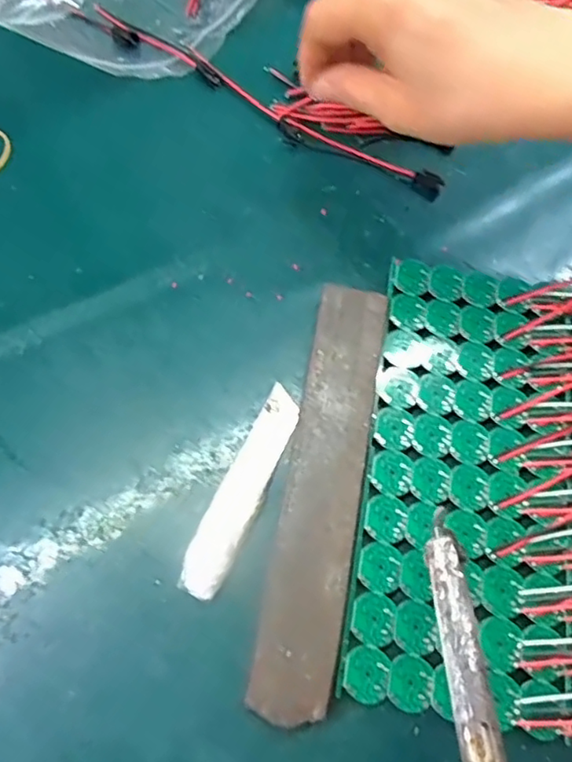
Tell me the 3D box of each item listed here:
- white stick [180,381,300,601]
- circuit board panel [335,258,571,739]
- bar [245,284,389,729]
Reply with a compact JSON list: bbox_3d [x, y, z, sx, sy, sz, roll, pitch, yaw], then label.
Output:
[{"bbox_3d":[-0.020,0.050,0.281,0.021,0.009,0.103,24,70,7],"label":"white stick"},{"bbox_3d":[0.085,0.040,0.288,0.090,0.009,0.216,9,69,2],"label":"circuit board panel"},{"bbox_3d":[0.019,0.047,0.279,0.038,0.014,0.196,10,69,2],"label":"bar"}]

